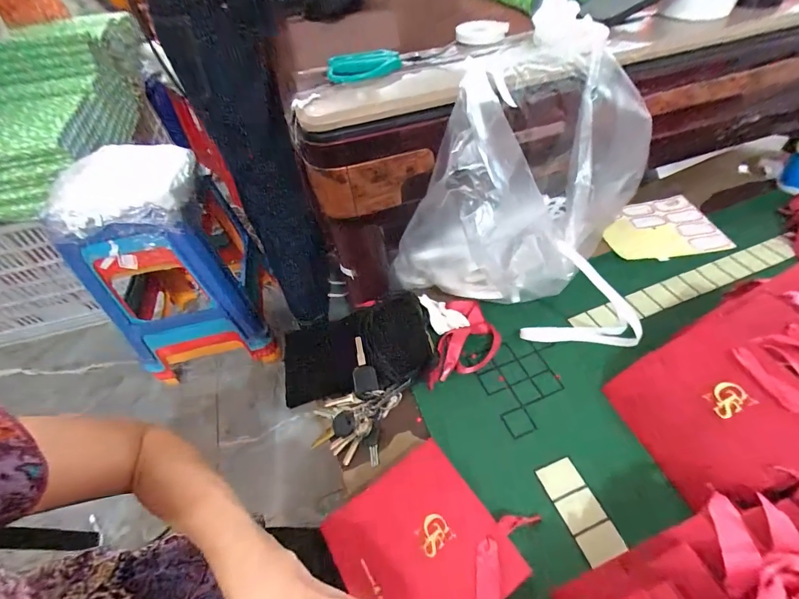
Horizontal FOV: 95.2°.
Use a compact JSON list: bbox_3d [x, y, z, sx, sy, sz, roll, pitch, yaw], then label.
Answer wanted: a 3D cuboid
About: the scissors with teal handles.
[{"bbox_3d":[-0.010,-0.286,0.433,0.152,0.019,0.055,-13,50,-5],"label":"scissors with teal handles"}]

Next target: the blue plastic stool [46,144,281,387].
[{"bbox_3d":[-0.588,-0.089,0.947,0.349,0.502,0.360,-17,50,-8],"label":"blue plastic stool"}]

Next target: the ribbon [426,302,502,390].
[{"bbox_3d":[0.090,0.058,0.477,0.076,0.022,0.129,10,52,14],"label":"ribbon"}]

